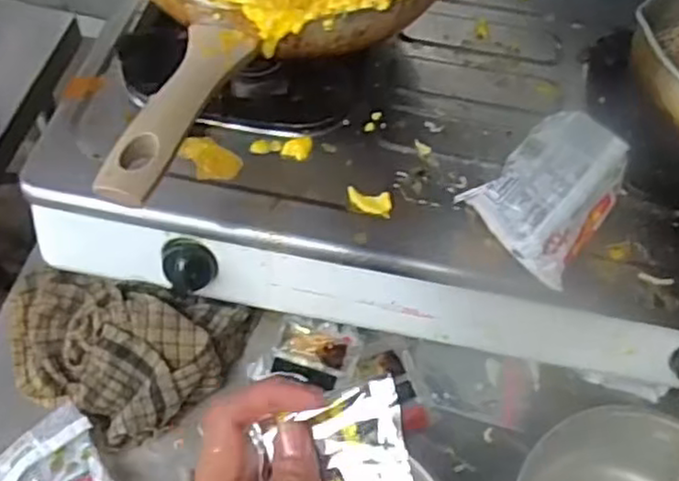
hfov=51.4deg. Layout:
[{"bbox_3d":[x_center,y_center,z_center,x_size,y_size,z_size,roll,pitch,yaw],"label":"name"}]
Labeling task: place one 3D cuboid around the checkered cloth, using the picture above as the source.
[{"bbox_3d":[-0.184,0.088,0.568,0.197,0.045,0.129,12,56,4],"label":"checkered cloth"}]

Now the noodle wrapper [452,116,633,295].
[{"bbox_3d":[0.163,-0.036,0.543,0.085,0.059,0.119,37,61,19],"label":"noodle wrapper"}]

